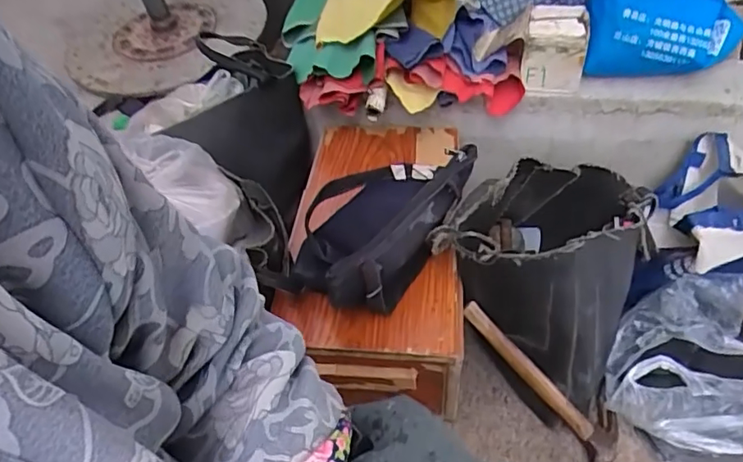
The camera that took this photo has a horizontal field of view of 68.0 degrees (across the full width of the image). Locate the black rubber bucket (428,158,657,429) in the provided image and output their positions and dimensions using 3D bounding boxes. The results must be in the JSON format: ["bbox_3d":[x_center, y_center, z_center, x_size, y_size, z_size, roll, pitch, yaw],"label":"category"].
[{"bbox_3d":[0.268,0.036,0.843,0.251,0.267,0.331,17,47,24],"label":"black rubber bucket"}]

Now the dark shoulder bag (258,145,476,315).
[{"bbox_3d":[0.004,0.003,0.771,0.221,0.117,0.260,10,45,18],"label":"dark shoulder bag"}]

